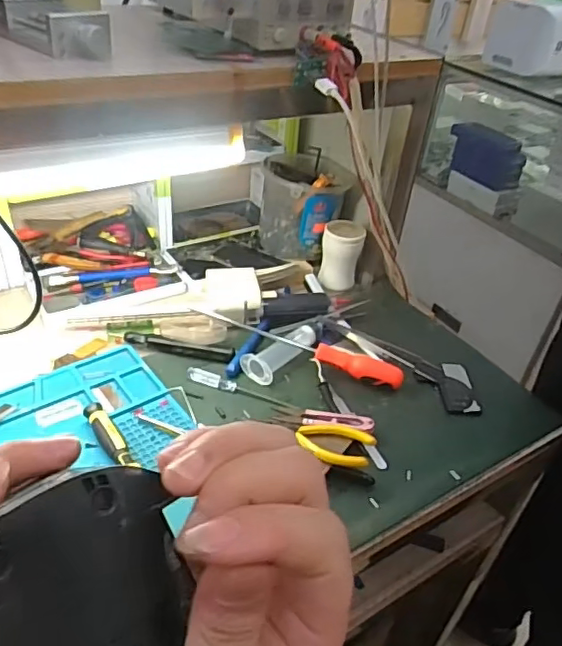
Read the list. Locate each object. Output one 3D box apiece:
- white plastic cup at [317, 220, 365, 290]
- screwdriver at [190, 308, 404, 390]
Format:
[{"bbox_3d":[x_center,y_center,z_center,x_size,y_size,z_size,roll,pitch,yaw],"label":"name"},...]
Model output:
[{"bbox_3d":[0.081,-0.093,0.777,0.053,0.079,0.058,4,37,-3],"label":"white plastic cup"},{"bbox_3d":[0.019,0.026,0.646,0.242,0.024,0.020,16,38,12],"label":"screwdriver"}]

